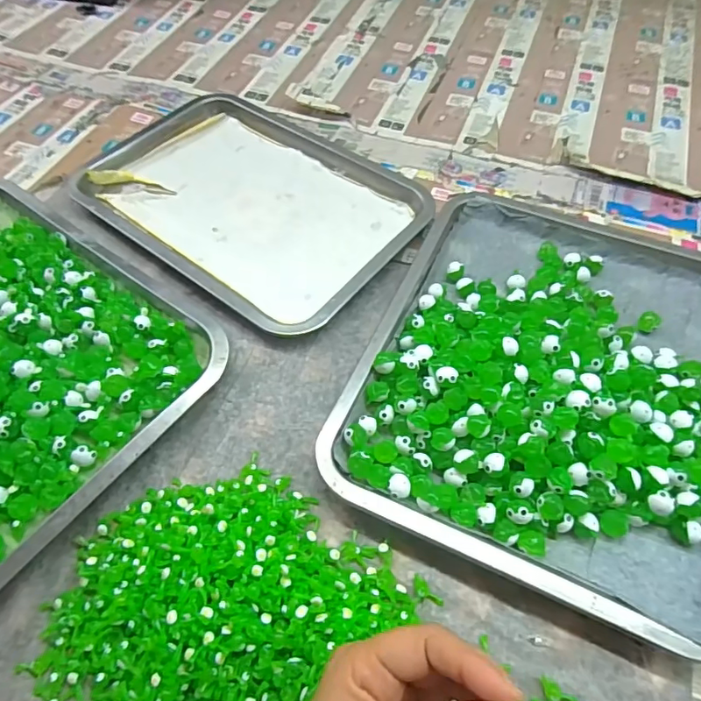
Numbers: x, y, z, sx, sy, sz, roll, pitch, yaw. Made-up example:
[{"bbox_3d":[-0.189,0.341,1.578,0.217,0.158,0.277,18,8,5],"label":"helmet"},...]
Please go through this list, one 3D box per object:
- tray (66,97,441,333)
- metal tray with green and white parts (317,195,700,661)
[{"bbox_3d":[-0.100,-0.151,0.485,0.319,0.019,0.219,35,64,21],"label":"tray"},{"bbox_3d":[0.151,0.008,0.365,0.256,0.037,0.309,20,59,14],"label":"metal tray with green and white parts"}]

